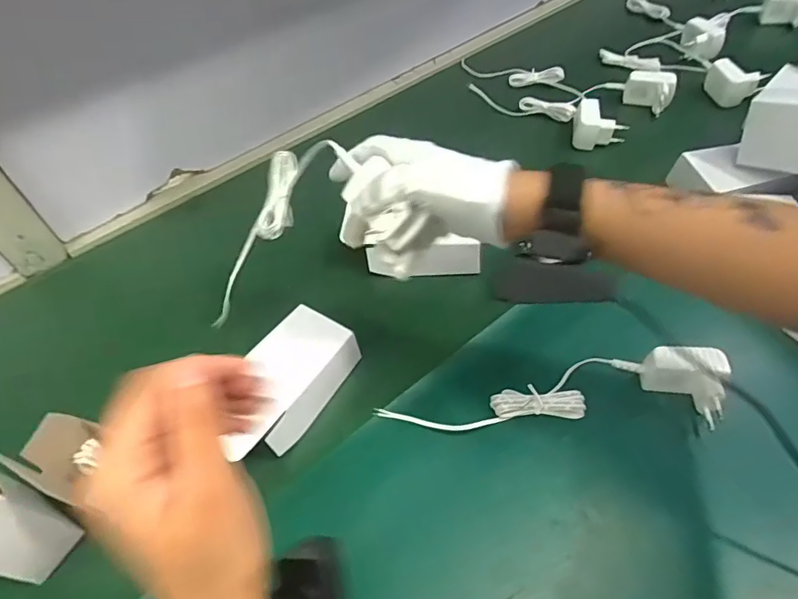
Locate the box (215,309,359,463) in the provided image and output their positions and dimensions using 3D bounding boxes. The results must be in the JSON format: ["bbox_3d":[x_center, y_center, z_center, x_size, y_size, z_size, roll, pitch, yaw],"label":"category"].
[{"bbox_3d":[-0.101,0.075,0.440,0.072,0.041,0.136,23,60,23],"label":"box"}]

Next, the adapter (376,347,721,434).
[{"bbox_3d":[0.126,0.073,0.419,0.266,0.040,0.059,-1,52,4],"label":"adapter"}]

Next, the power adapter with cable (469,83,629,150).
[{"bbox_3d":[0.199,-0.256,0.679,0.214,0.035,0.061,33,61,26],"label":"power adapter with cable"}]

